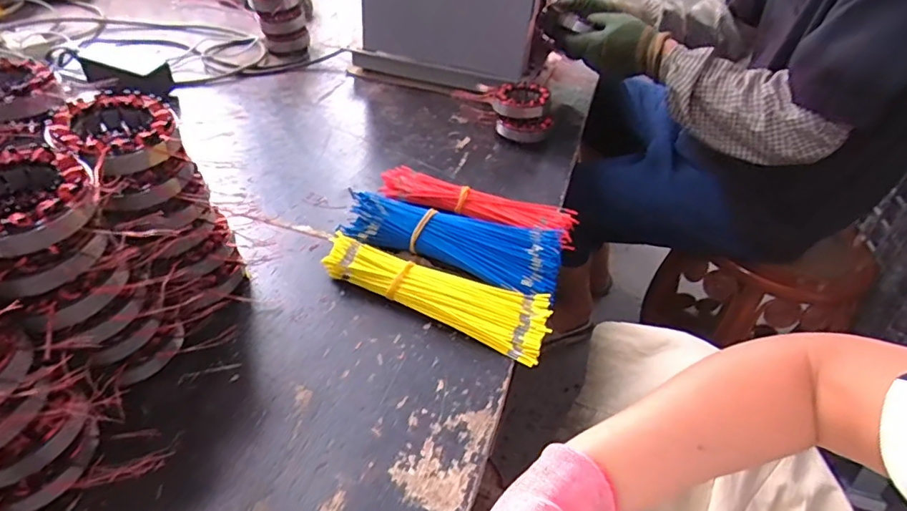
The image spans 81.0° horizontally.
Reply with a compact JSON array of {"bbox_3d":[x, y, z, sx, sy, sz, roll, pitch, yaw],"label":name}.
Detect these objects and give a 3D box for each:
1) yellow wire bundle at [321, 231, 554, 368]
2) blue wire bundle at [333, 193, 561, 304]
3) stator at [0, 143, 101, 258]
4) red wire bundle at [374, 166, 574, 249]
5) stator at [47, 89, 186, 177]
[{"bbox_3d":[-0.015,0.034,0.547,0.240,0.034,0.075,22,43,17],"label":"yellow wire bundle"},{"bbox_3d":[0.000,-0.017,0.598,0.242,0.048,0.092,16,41,10],"label":"blue wire bundle"},{"bbox_3d":[-0.291,-0.037,0.355,0.090,0.032,0.084,33,47,27],"label":"stator"},{"bbox_3d":[0.027,-0.061,0.663,0.244,0.033,0.053,16,41,10],"label":"red wire bundle"},{"bbox_3d":[-0.262,-0.097,0.416,0.090,0.024,0.083,4,41,-4],"label":"stator"}]

